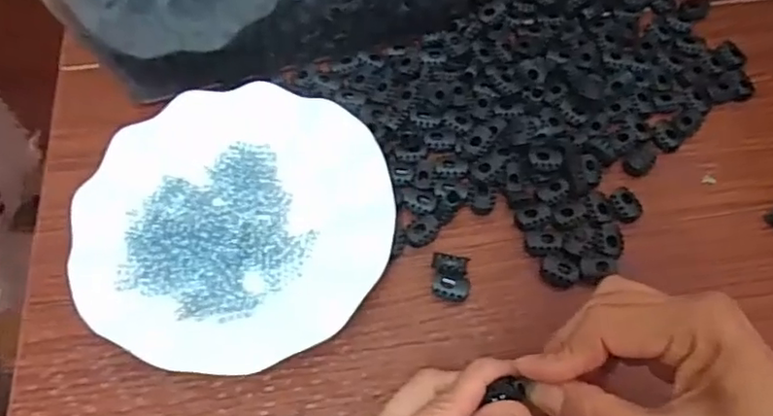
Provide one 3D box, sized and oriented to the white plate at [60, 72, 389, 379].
[{"bbox_3d":[-0.089,0.007,0.370,0.178,0.030,0.173,0,63,-1],"label":"white plate"}]

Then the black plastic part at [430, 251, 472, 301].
[{"bbox_3d":[0.038,0.042,0.364,0.023,0.016,0.025,5,63,2],"label":"black plastic part"}]

